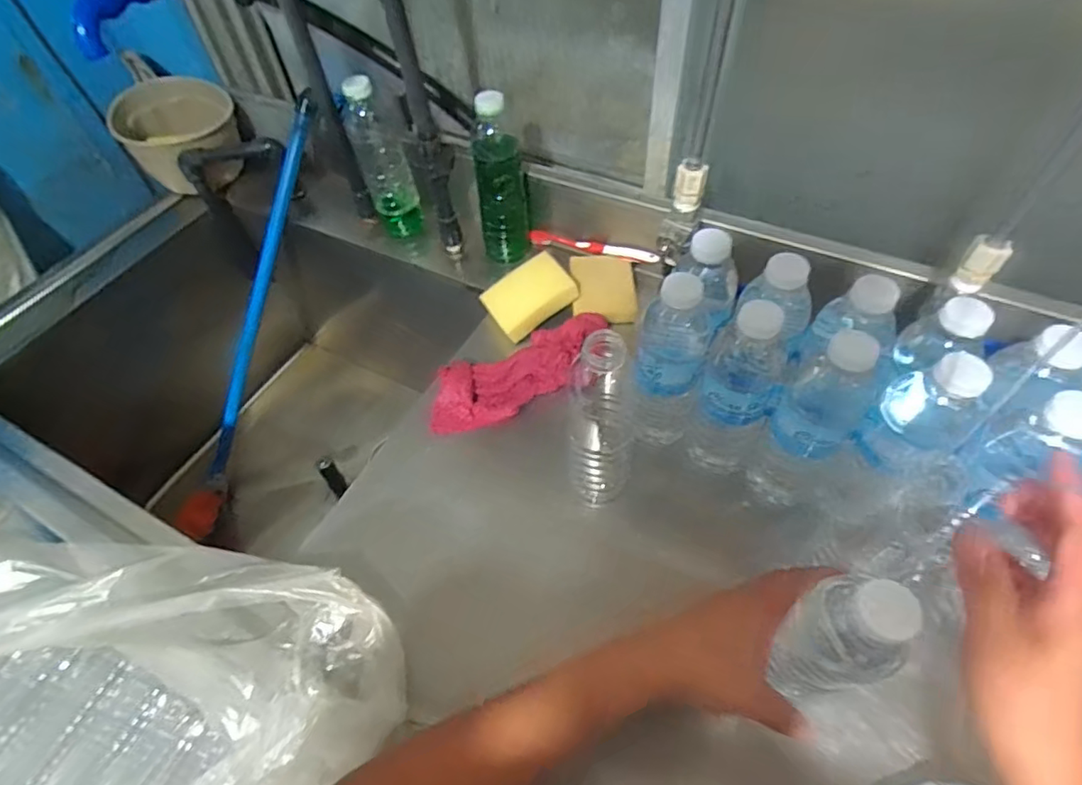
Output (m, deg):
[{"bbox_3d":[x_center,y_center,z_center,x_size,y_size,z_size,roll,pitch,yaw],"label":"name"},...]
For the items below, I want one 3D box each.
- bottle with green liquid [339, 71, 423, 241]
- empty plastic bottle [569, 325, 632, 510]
[{"bbox_3d":[-0.210,-0.308,0.755,0.061,0.206,0.054,-19,55,-10],"label":"bottle with green liquid"},{"bbox_3d":[0.055,0.029,0.504,0.056,0.207,0.056,6,55,8],"label":"empty plastic bottle"}]

